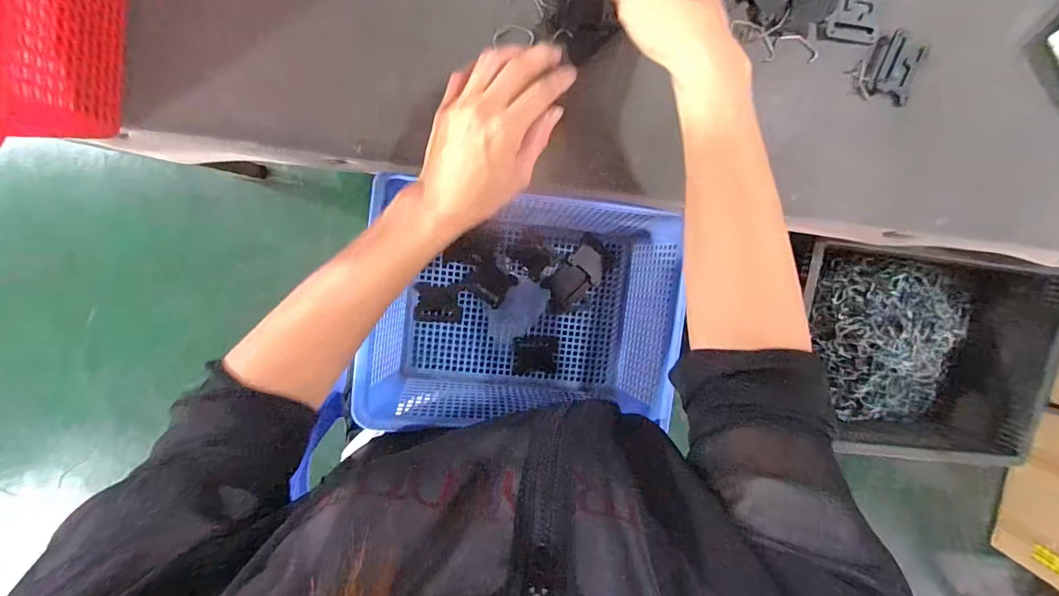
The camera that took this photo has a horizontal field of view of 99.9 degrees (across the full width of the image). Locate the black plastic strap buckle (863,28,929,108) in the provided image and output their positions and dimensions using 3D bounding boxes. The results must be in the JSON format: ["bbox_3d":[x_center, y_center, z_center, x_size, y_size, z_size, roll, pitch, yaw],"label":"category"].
[{"bbox_3d":[0.317,-0.200,0.384,0.045,0.012,0.051,19,95,-8],"label":"black plastic strap buckle"}]

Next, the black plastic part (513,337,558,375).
[{"bbox_3d":[0.007,0.068,0.519,0.050,0.004,0.042,1,97,-6],"label":"black plastic part"}]

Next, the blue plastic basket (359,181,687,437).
[{"bbox_3d":[-0.011,0.005,0.463,0.292,0.107,0.220,3,97,-6],"label":"blue plastic basket"}]

